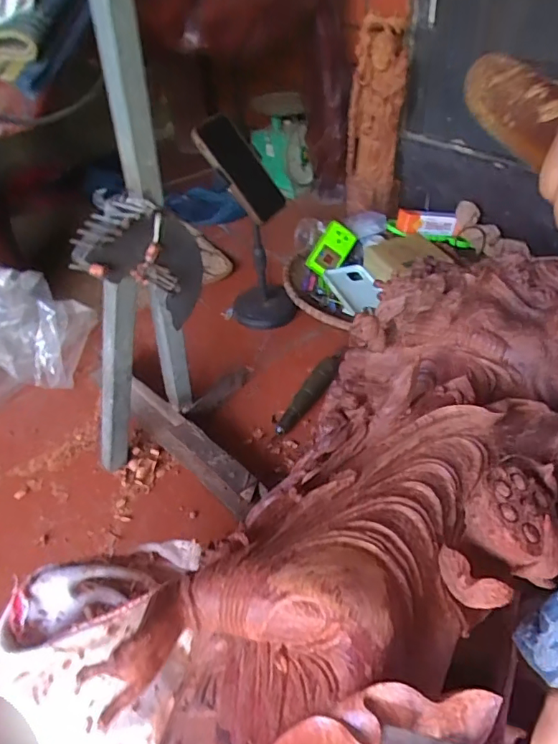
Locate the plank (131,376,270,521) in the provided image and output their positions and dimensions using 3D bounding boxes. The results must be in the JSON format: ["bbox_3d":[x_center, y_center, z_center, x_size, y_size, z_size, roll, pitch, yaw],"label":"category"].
[{"bbox_3d":[-0.122,0.088,0.665,0.254,0.051,0.039,32,52,33],"label":"plank"}]

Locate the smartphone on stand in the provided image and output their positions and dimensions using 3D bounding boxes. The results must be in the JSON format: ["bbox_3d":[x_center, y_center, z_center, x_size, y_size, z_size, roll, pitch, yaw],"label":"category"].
[{"bbox_3d":[-0.042,-0.223,0.800,0.130,0.302,0.098,-1,42,2],"label":"smartphone on stand"}]

